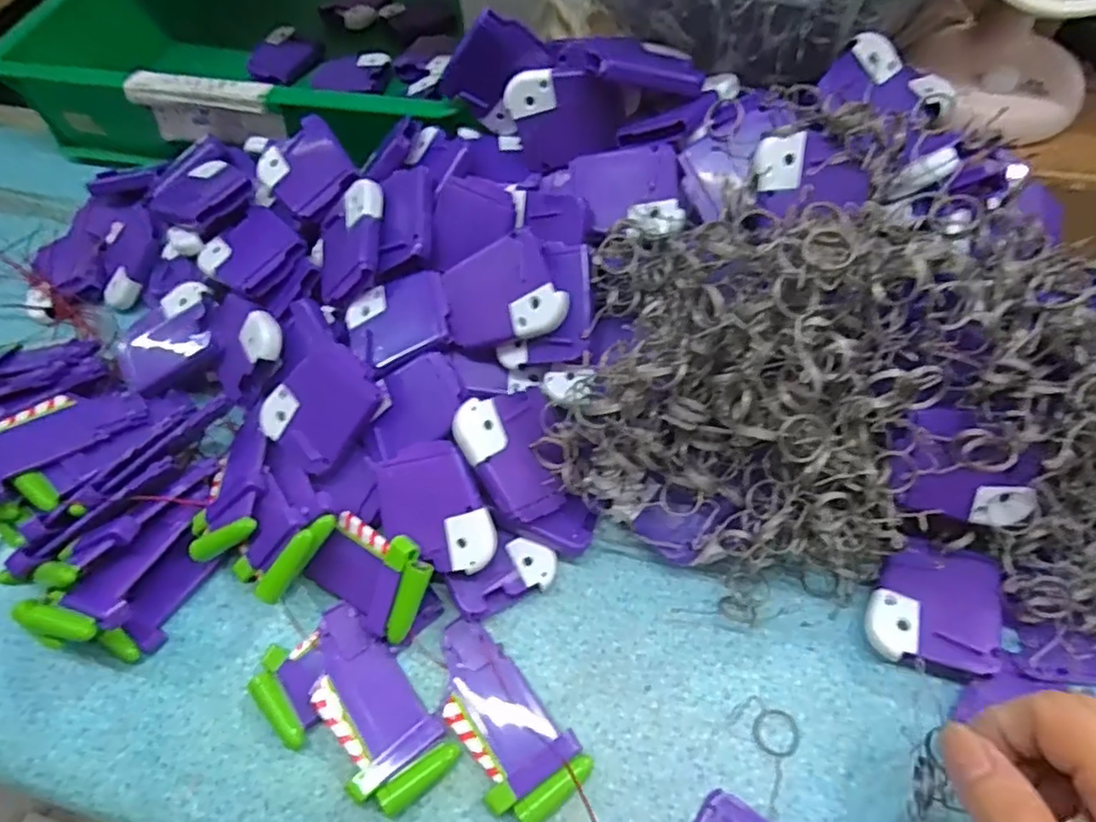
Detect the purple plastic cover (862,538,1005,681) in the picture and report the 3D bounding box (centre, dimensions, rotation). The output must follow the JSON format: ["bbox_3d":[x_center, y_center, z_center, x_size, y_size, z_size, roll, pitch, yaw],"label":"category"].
[{"bbox_3d":[0.175,0.092,0.295,0.053,0.021,0.056,13,61,12],"label":"purple plastic cover"}]

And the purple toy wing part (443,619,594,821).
[{"bbox_3d":[-0.022,0.137,0.288,0.040,0.012,0.085,-36,63,-16],"label":"purple toy wing part"}]

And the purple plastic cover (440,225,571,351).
[{"bbox_3d":[-0.024,-0.058,0.320,0.061,0.008,0.049,-20,85,26],"label":"purple plastic cover"}]

